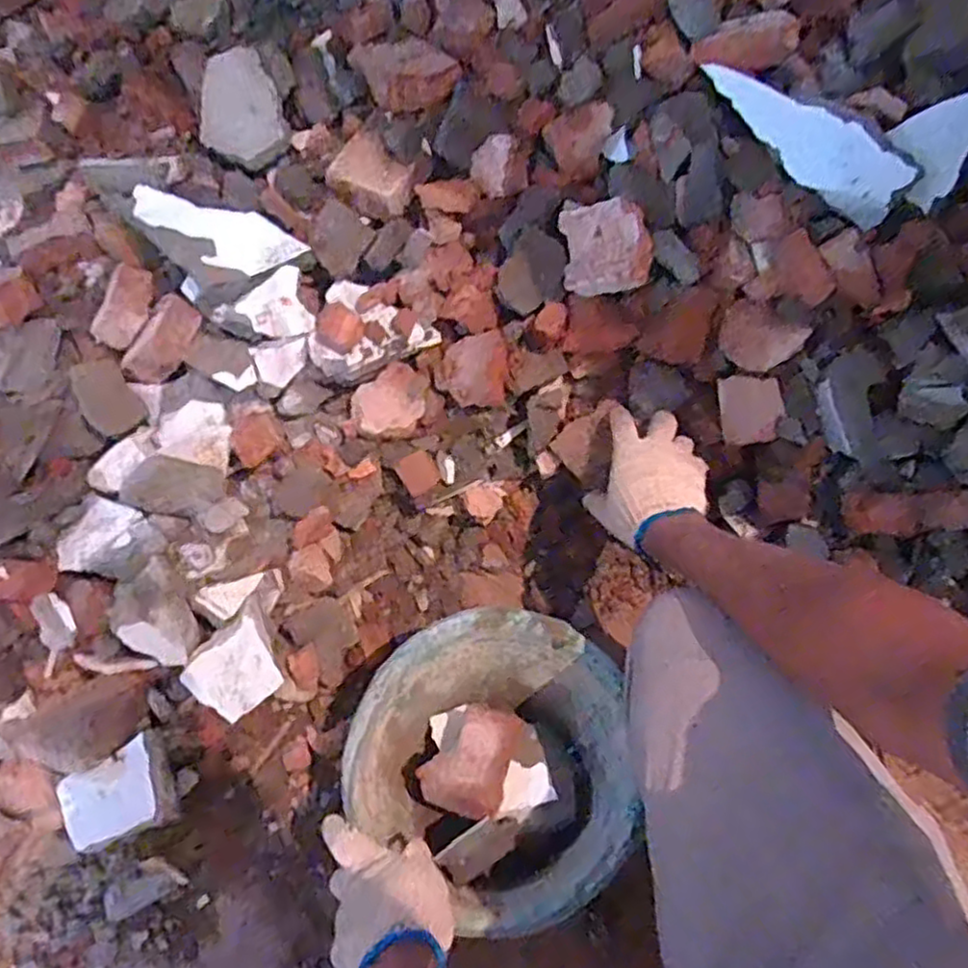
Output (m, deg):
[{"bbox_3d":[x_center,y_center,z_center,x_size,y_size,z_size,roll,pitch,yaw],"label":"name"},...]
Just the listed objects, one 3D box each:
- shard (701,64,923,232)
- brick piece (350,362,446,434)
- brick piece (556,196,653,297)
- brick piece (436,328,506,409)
[{"bbox_3d":[0.362,-0.396,0.794,0.248,0.020,0.087,43,106,4],"label":"shard"},{"bbox_3d":[-0.102,-0.093,0.808,0.097,0.052,0.063,-32,62,-17],"label":"brick piece"},{"bbox_3d":[0.131,-0.254,0.770,0.089,0.030,0.093,-1,94,33],"label":"brick piece"},{"bbox_3d":[-0.013,-0.125,0.801,0.082,0.032,0.086,-3,91,2],"label":"brick piece"}]

